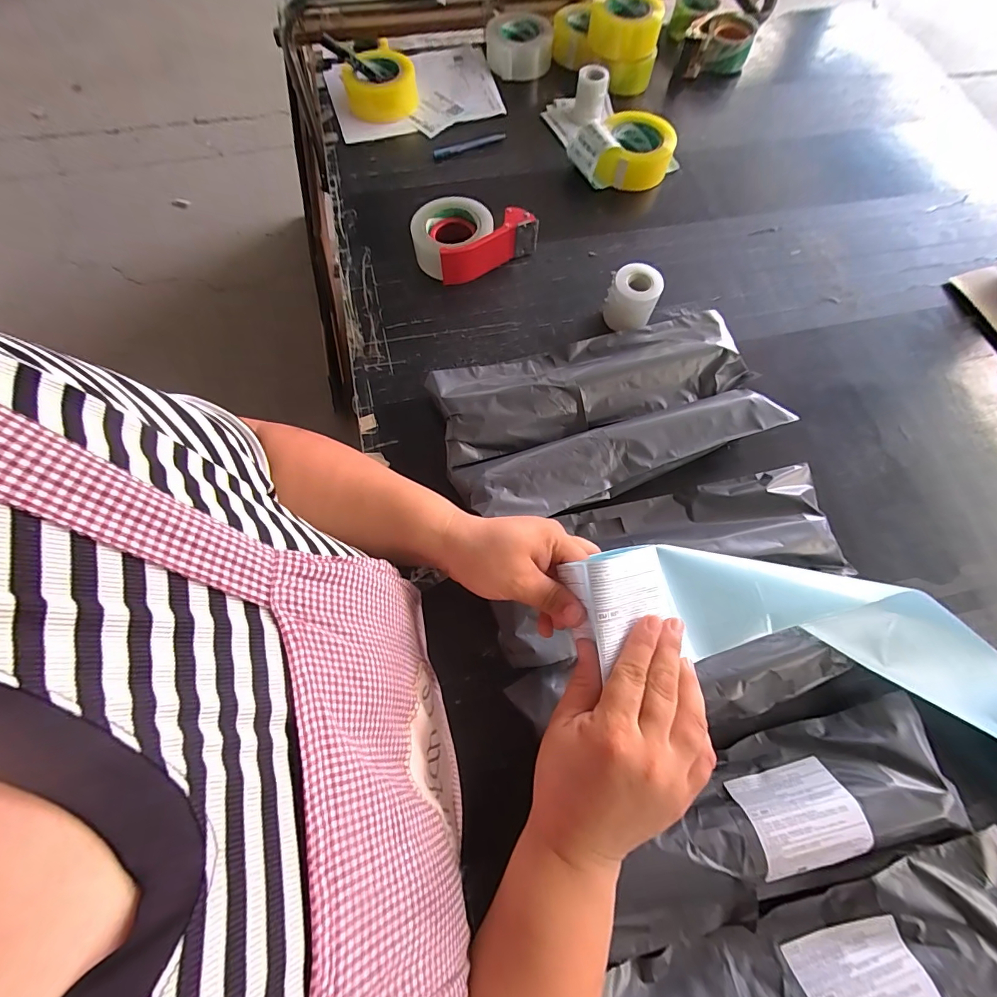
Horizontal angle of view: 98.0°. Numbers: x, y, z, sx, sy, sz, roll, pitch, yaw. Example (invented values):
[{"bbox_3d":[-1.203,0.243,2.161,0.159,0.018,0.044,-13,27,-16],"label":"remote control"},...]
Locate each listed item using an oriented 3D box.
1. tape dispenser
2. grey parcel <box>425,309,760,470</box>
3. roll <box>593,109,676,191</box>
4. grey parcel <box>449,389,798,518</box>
[{"bbox_3d":[-0.038,-0.391,0.645,0.181,0.061,0.103,-20,72,-8],"label":"tape dispenser"},{"bbox_3d":[0.118,-0.151,0.561,0.395,0.054,0.131,-16,71,-7],"label":"grey parcel"},{"bbox_3d":[0.226,-0.571,0.717,0.118,0.065,0.117,0,70,-1],"label":"roll"},{"bbox_3d":[0.146,-0.043,0.520,0.395,0.059,0.096,-15,73,-7],"label":"grey parcel"}]

